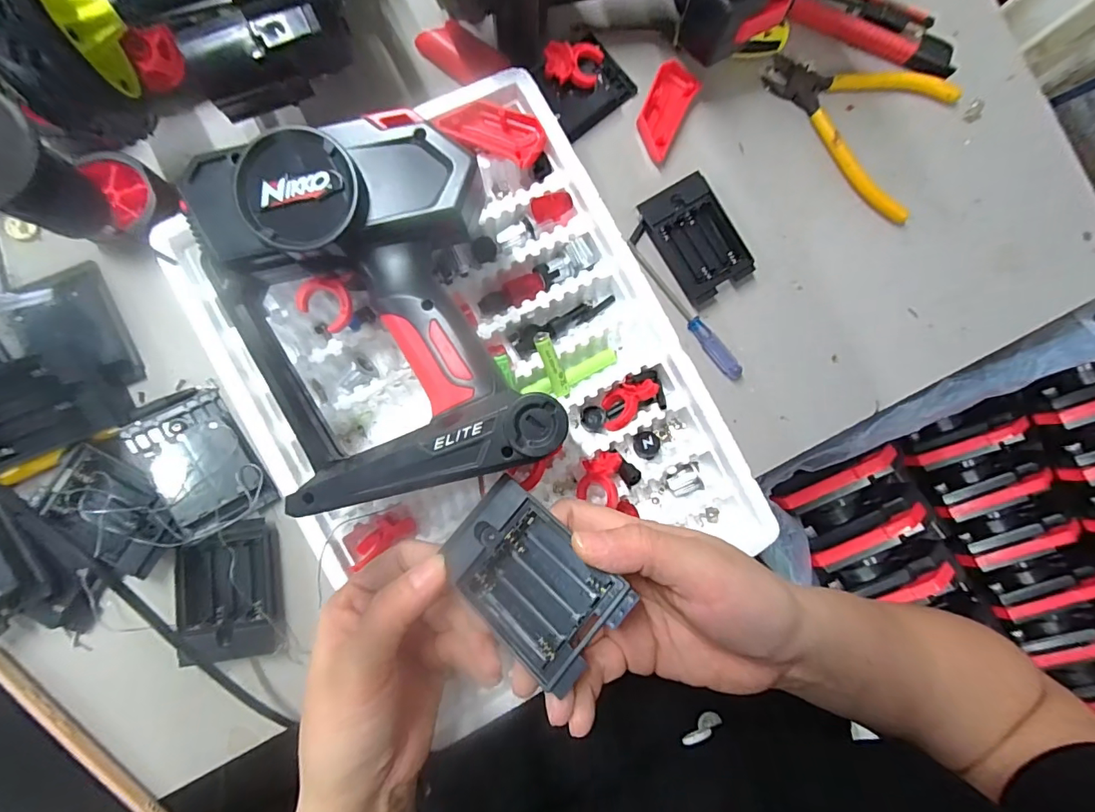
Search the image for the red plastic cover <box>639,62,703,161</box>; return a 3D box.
[{"bbox_3d":[0.084,-0.214,0.345,0.032,0.014,0.069,28,85,-4],"label":"red plastic cover"}]

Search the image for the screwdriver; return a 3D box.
[{"bbox_3d":[0.099,-0.068,0.340,0.013,0.008,0.124,-40,91,-6],"label":"screwdriver"}]

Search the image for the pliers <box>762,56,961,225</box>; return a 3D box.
[{"bbox_3d":[0.248,-0.229,0.361,0.150,0.011,0.109,44,84,-2],"label":"pliers"}]

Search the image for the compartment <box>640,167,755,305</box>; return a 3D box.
[{"bbox_3d":[0.108,-0.121,0.342,0.055,0.014,0.080,-33,91,-6],"label":"compartment"}]

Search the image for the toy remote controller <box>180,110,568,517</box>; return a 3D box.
[{"bbox_3d":[-0.085,-0.047,0.230,0.137,0.061,0.181,-19,89,-6],"label":"toy remote controller"}]

